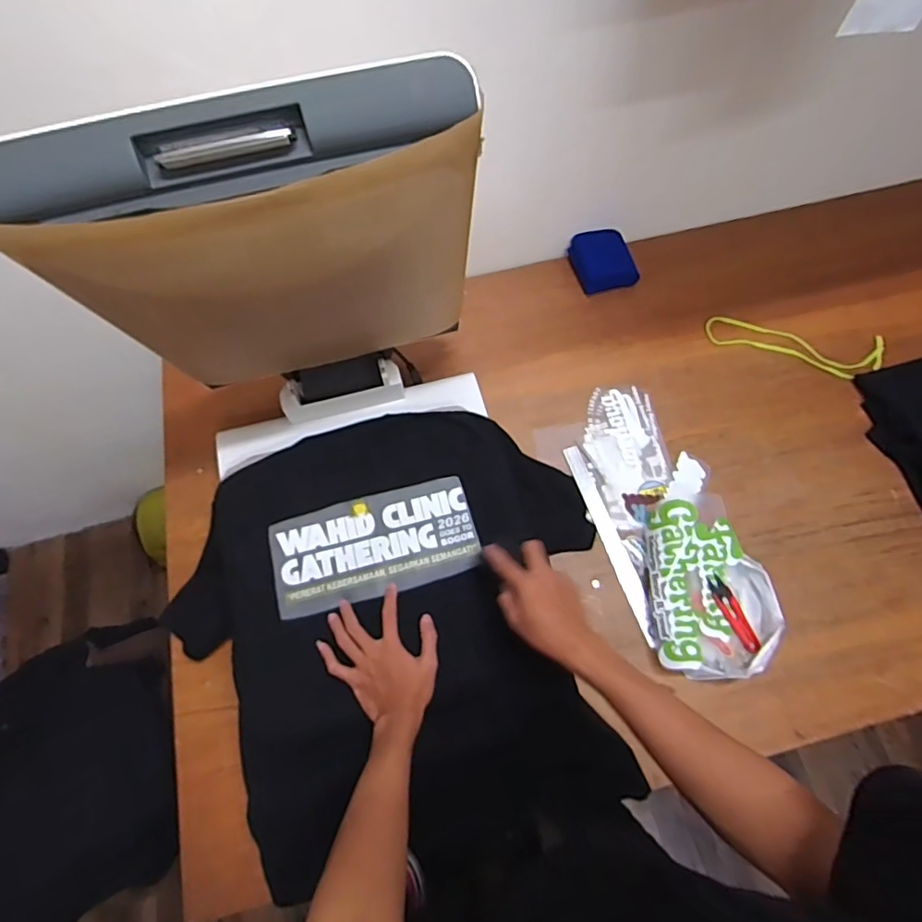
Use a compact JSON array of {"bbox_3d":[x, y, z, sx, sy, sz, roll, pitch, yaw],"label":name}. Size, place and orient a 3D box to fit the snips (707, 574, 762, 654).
[{"bbox_3d":[0.395,0.219,0.782,0.028,0.006,0.119,-29,84,-11],"label":"snips"}]

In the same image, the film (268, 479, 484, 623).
[{"bbox_3d":[-0.119,0.115,0.749,0.274,0.007,0.138,-14,68,-6],"label":"film"}]

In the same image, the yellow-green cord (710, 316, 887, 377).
[{"bbox_3d":[0.595,-0.207,0.964,0.298,0.019,0.087,11,68,5],"label":"yellow-green cord"}]

